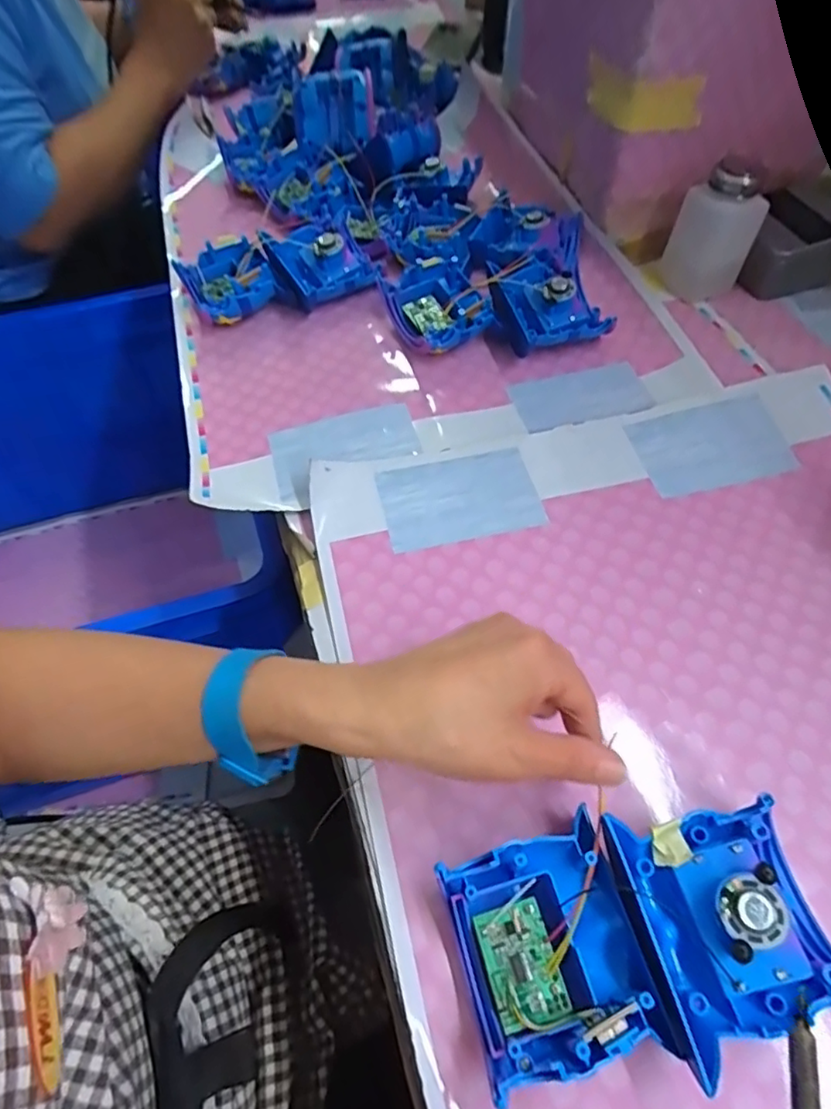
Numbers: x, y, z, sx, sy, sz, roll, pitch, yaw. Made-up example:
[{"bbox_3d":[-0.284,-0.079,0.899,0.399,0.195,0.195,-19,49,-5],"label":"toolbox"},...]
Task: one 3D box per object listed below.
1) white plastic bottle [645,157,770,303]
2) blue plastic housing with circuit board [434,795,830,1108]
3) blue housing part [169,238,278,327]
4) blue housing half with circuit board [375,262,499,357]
[{"bbox_3d":[0.256,-0.280,0.513,0.055,0.098,0.053,-14,57,-7],"label":"white plastic bottle"},{"bbox_3d":[0.095,0.161,0.252,0.151,0.029,0.089,-13,57,-7],"label":"blue plastic housing with circuit board"},{"bbox_3d":[-0.165,-0.238,0.523,0.070,0.036,0.088,-25,59,-15],"label":"blue housing part"},{"bbox_3d":[0.020,-0.200,0.495,0.078,0.040,0.085,-22,58,-12],"label":"blue housing half with circuit board"}]

